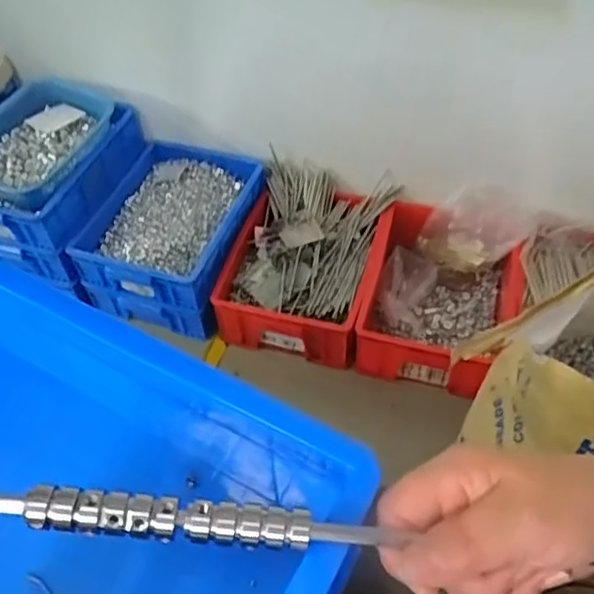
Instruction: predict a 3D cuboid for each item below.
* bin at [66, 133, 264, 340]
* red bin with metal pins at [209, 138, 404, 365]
[{"bbox_3d":[-0.291,-0.169,1.560,0.341,0.167,0.468,11,51,12],"label":"bin"},{"bbox_3d":[0.025,-0.102,1.496,0.337,0.159,0.500,13,51,13],"label":"red bin with metal pins"}]

